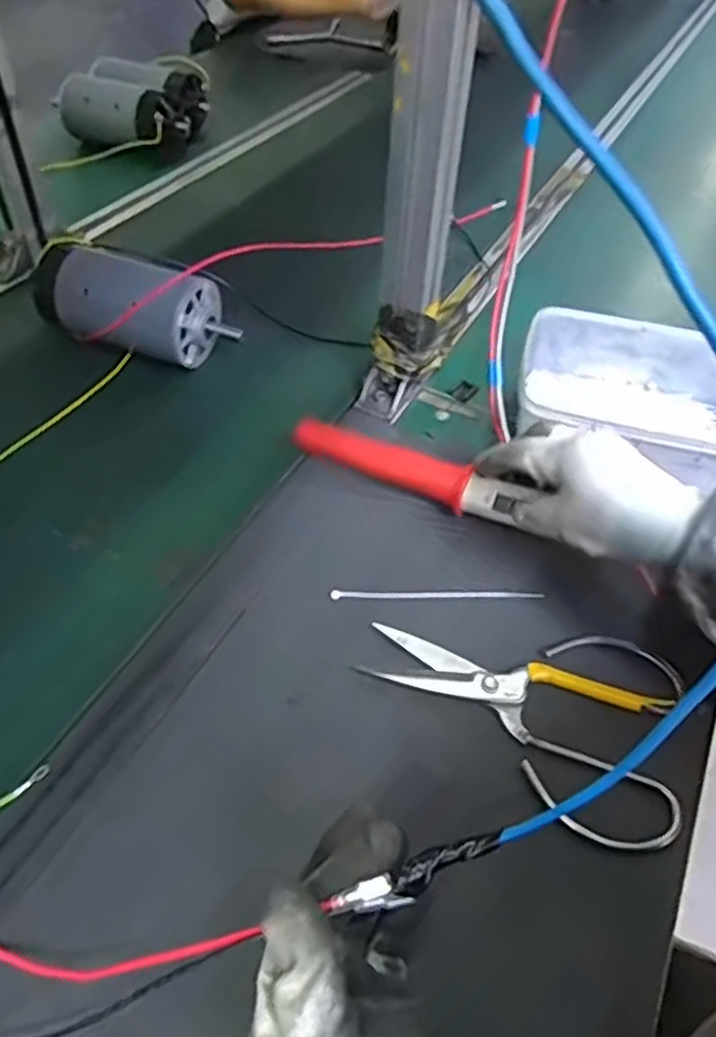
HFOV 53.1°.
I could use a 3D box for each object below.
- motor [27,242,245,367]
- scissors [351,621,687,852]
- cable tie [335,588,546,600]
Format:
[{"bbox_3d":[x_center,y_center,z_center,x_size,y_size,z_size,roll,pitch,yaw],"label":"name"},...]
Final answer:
[{"bbox_3d":[-0.204,-0.196,0.667,0.186,0.071,0.076,16,49,12],"label":"motor"},{"bbox_3d":[0.101,0.115,0.444,0.195,0.007,0.133,13,48,9],"label":"scissors"},{"bbox_3d":[0.056,0.053,0.504,0.149,0.004,0.010,1,48,-1],"label":"cable tie"}]

